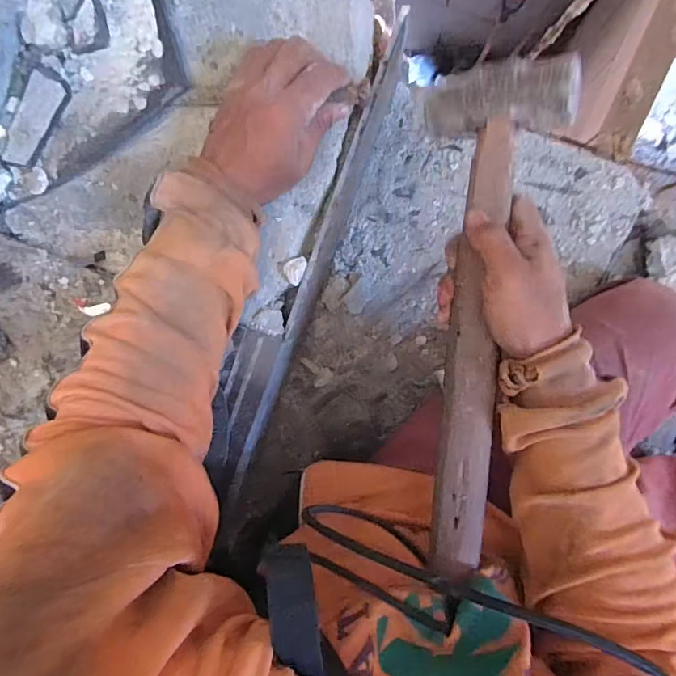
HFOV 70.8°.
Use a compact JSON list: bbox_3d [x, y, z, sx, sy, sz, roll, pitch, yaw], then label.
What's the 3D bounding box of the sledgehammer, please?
[{"bbox_3d":[0.097,-0.006,0.335,0.086,0.038,0.354,5,94,6],"label":"sledgehammer"}]

